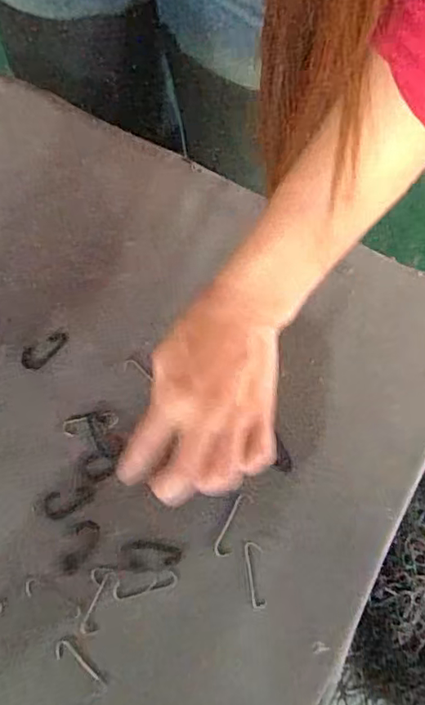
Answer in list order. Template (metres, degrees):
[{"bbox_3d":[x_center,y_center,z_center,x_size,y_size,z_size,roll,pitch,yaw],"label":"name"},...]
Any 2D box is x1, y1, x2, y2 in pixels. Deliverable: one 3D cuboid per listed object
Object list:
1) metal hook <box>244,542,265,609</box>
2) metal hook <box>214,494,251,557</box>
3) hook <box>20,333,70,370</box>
[{"bbox_3d":[0.028,0.149,0.376,0.010,0.004,0.042,-4,77,-1],"label":"metal hook"},{"bbox_3d":[0.014,0.118,0.382,0.012,0.004,0.043,25,78,6],"label":"metal hook"},{"bbox_3d":[-0.122,-0.001,0.412,0.037,0.004,0.017,-34,79,-7],"label":"hook"}]

